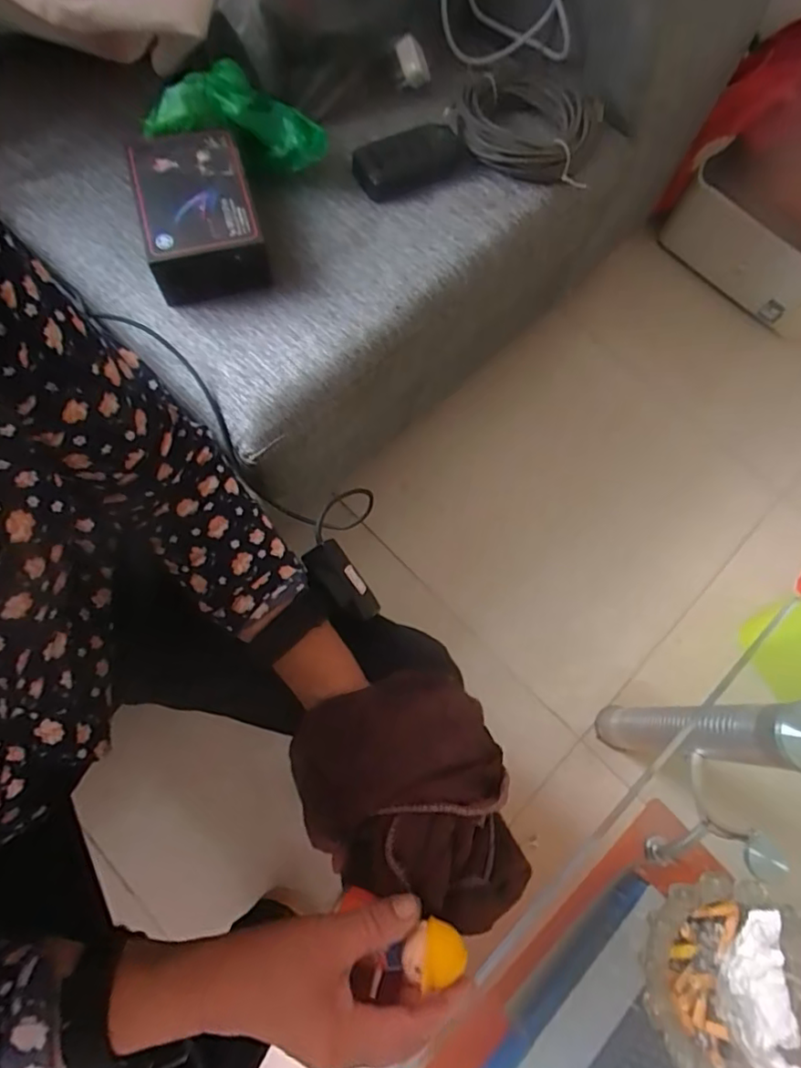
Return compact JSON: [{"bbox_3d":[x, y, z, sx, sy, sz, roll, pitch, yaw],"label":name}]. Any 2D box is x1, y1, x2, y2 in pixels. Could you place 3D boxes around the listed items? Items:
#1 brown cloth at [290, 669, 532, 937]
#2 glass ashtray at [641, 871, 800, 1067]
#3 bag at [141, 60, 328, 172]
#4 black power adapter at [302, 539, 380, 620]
[{"bbox_3d":[0.008,0.177,0.366,0.129,0.066,0.158,-22,76,-7],"label":"brown cloth"},{"bbox_3d":[0.241,0.323,0.404,0.131,0.035,0.128,0,74,-1],"label":"glass ashtray"},{"bbox_3d":[-0.186,-0.489,0.657,0.209,0.075,0.094,9,74,2],"label":"bag"},{"bbox_3d":[-0.048,0.041,0.439,0.070,0.023,0.037,47,45,-8],"label":"black power adapter"}]

